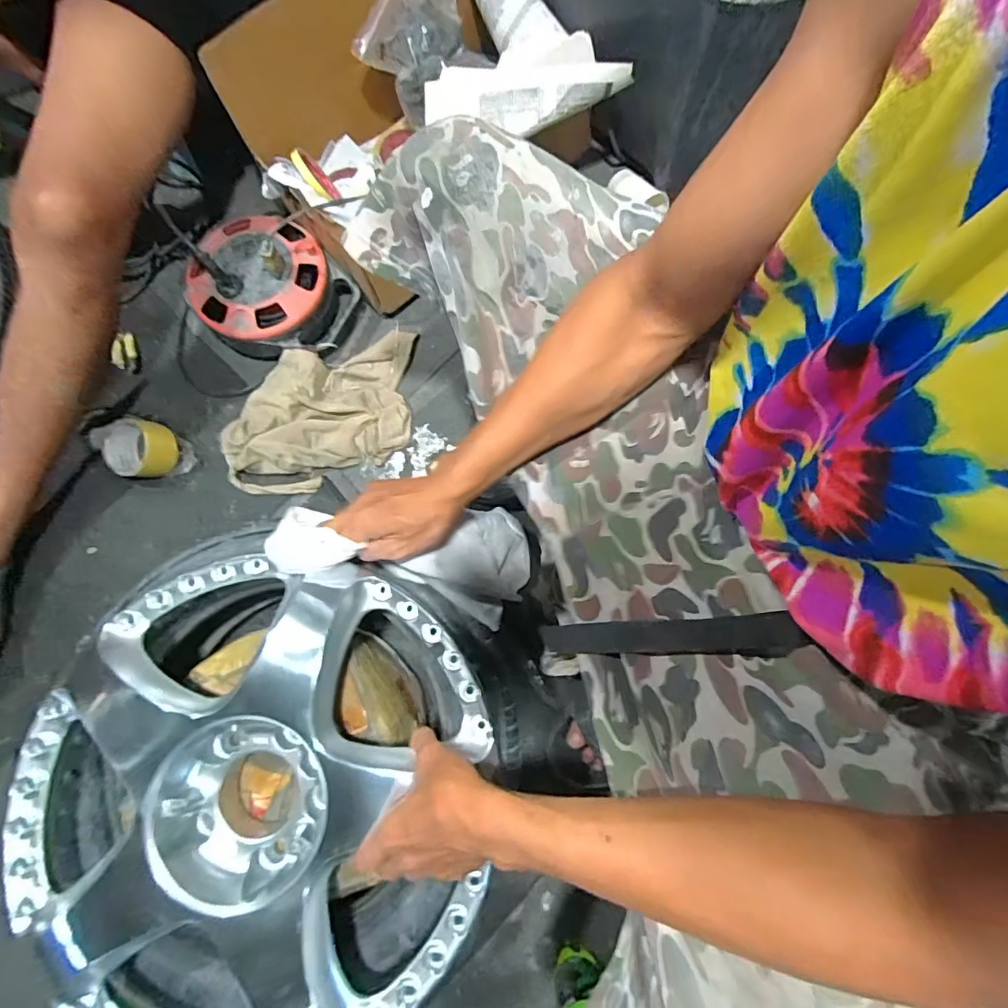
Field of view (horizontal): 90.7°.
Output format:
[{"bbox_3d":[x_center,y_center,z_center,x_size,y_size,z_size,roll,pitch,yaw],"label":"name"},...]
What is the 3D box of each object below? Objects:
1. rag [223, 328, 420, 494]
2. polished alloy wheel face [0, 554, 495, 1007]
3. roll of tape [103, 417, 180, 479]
[{"bbox_3d":[-0.269,-0.139,0.749,0.311,0.058,0.187,-24,78,-5],"label":"rag"},{"bbox_3d":[-0.232,0.268,0.449,0.417,0.079,0.422,3,77,0],"label":"polished alloy wheel face"},{"bbox_3d":[-0.537,-0.080,0.741,0.081,0.047,0.086,16,78,3],"label":"roll of tape"}]

